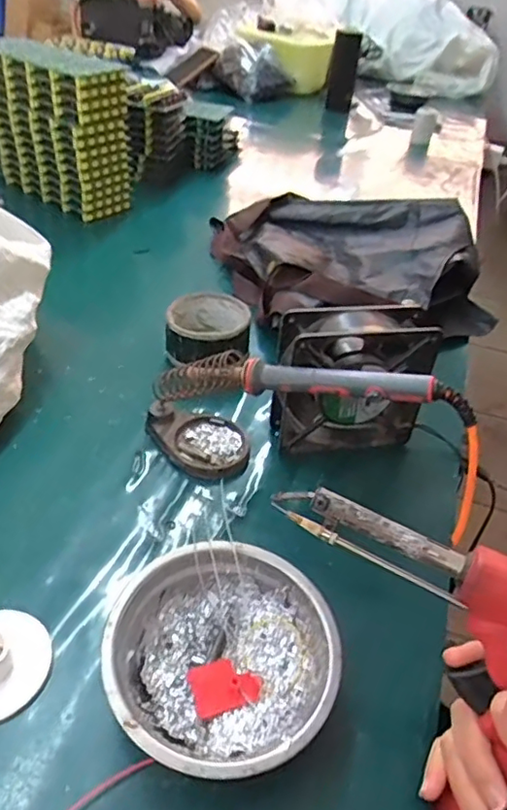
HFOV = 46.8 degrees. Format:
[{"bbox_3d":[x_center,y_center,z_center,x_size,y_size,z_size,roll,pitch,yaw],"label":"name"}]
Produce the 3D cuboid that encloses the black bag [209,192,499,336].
[{"bbox_3d":[0.117,-0.190,0.729,0.311,0.069,0.313,0,39,-9],"label":"black bag"}]

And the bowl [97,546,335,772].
[{"bbox_3d":[-0.018,0.145,0.334,0.123,0.045,0.121,4,38,-3],"label":"bowl"}]

